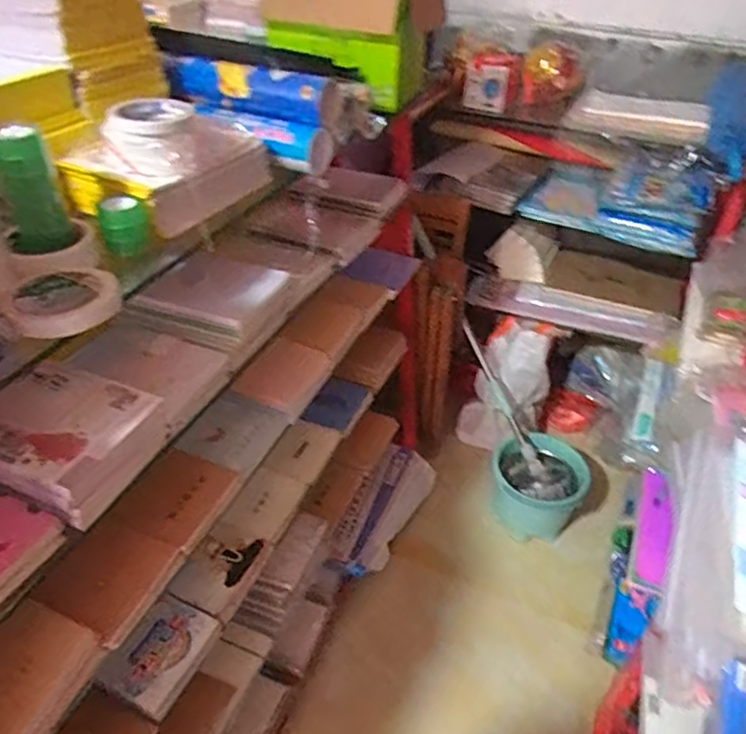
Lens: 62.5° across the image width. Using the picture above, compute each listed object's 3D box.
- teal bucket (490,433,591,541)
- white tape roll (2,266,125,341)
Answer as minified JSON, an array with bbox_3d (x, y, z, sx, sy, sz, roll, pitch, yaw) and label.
[{"bbox_3d":[0.444,0.319,1.675,0.219,0.205,0.227,1,40,-1],"label":"teal bucket"},{"bbox_3d":[-0.305,-0.065,0.604,0.100,0.028,0.100,-27,48,-30],"label":"white tape roll"}]

